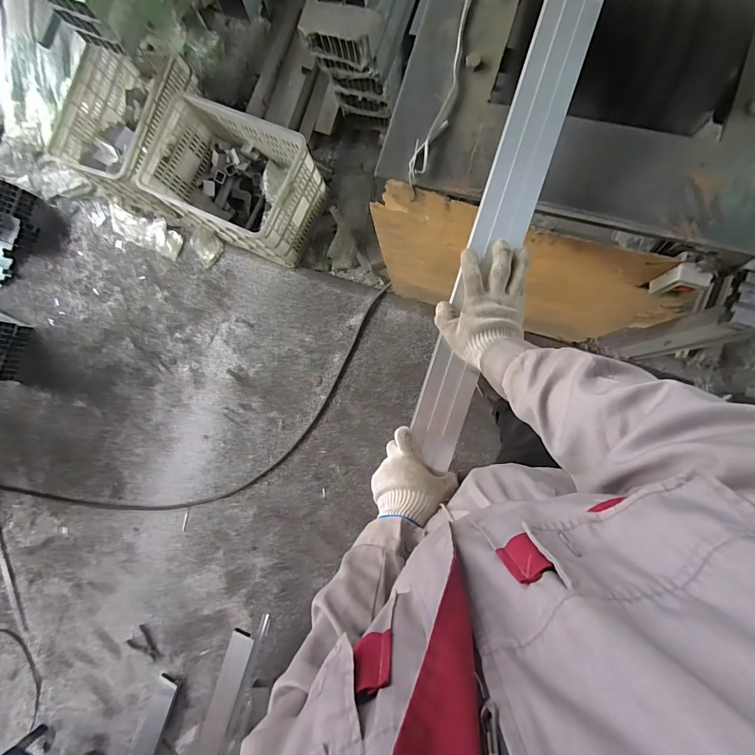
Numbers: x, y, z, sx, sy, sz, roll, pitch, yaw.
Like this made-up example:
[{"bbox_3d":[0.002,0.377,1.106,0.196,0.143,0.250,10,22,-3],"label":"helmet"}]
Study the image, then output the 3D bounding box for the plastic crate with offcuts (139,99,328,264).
[{"bbox_3d":[-0.506,-0.706,1.383,0.546,0.246,0.379,23,91,9],"label":"plastic crate with offcuts"}]

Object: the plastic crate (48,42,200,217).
[{"bbox_3d":[-0.924,-0.959,1.471,0.414,0.260,0.519,23,91,9],"label":"plastic crate"}]

